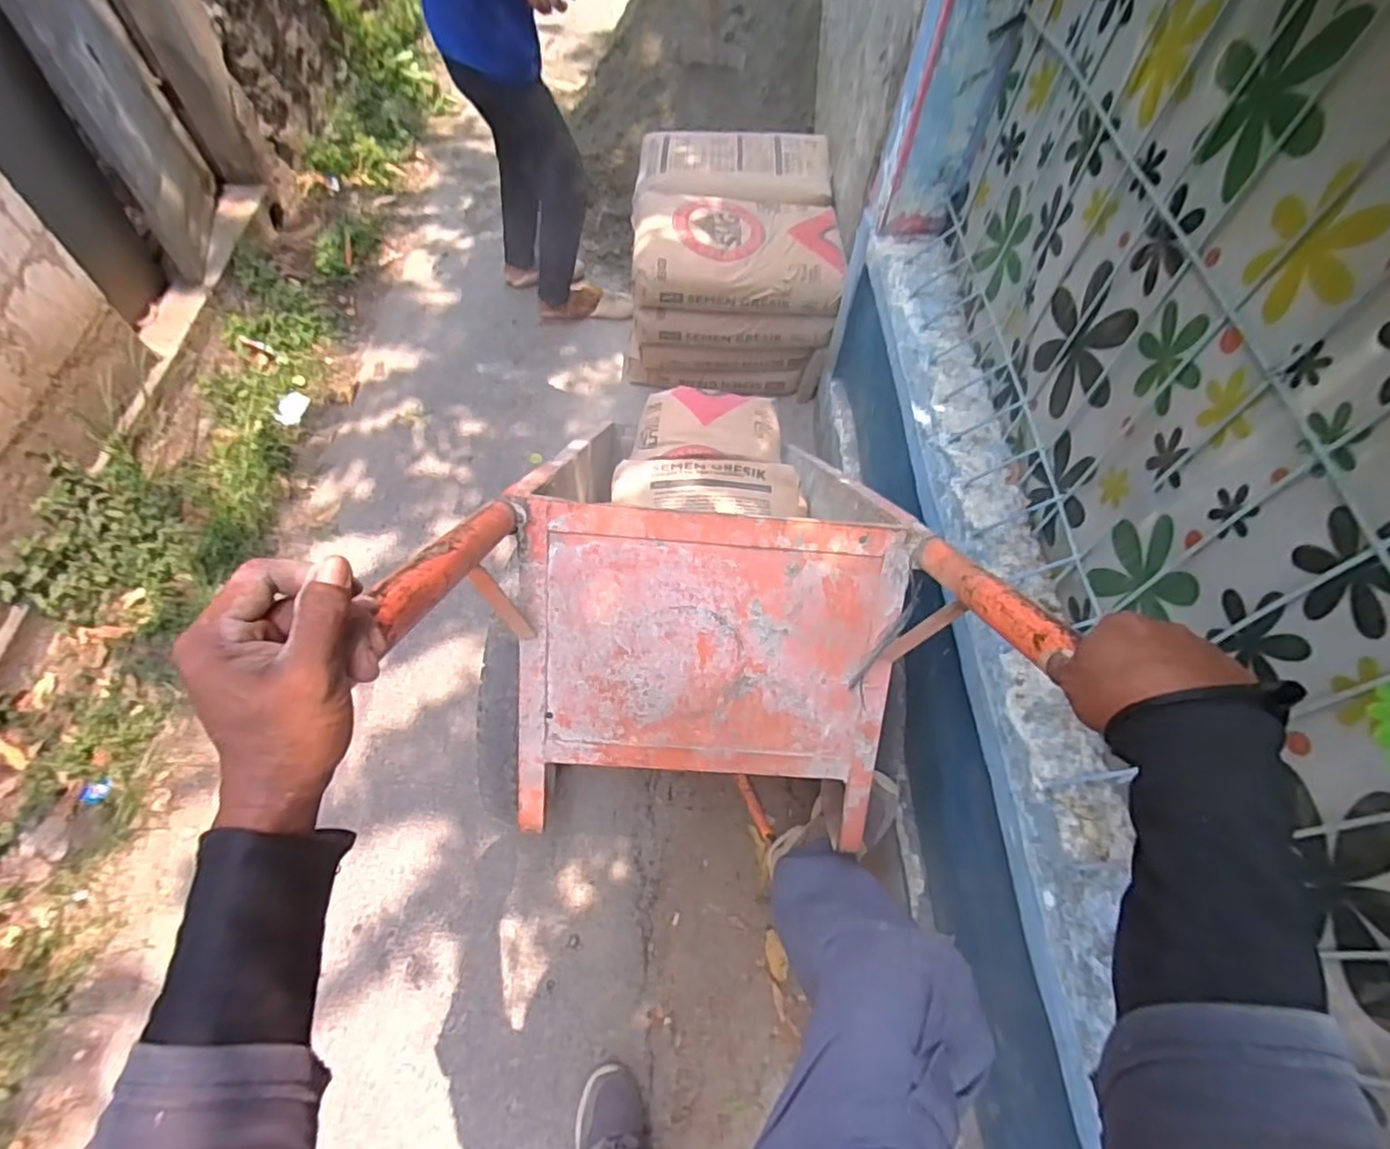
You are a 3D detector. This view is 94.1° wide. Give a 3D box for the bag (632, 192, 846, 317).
[{"bbox_3d":[0.116,-0.881,1.764,0.550,0.141,0.353,3,60,-1],"label":"bag"}]

